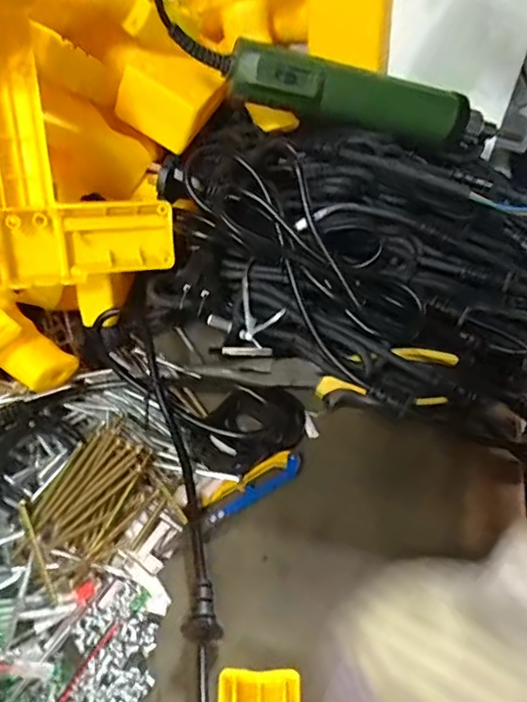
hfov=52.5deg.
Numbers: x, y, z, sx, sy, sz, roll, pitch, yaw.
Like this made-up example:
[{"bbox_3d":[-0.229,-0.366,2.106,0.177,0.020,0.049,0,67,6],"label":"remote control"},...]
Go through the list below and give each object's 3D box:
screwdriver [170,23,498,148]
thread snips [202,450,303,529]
[{"bbox_3d":[0.061,-0.184,0.385,0.246,0.035,0.032,7,45,-15],"label":"screwdriver"},{"bbox_3d":[-0.008,0.081,0.322,0.071,0.008,0.018,-25,53,-26],"label":"thread snips"}]

